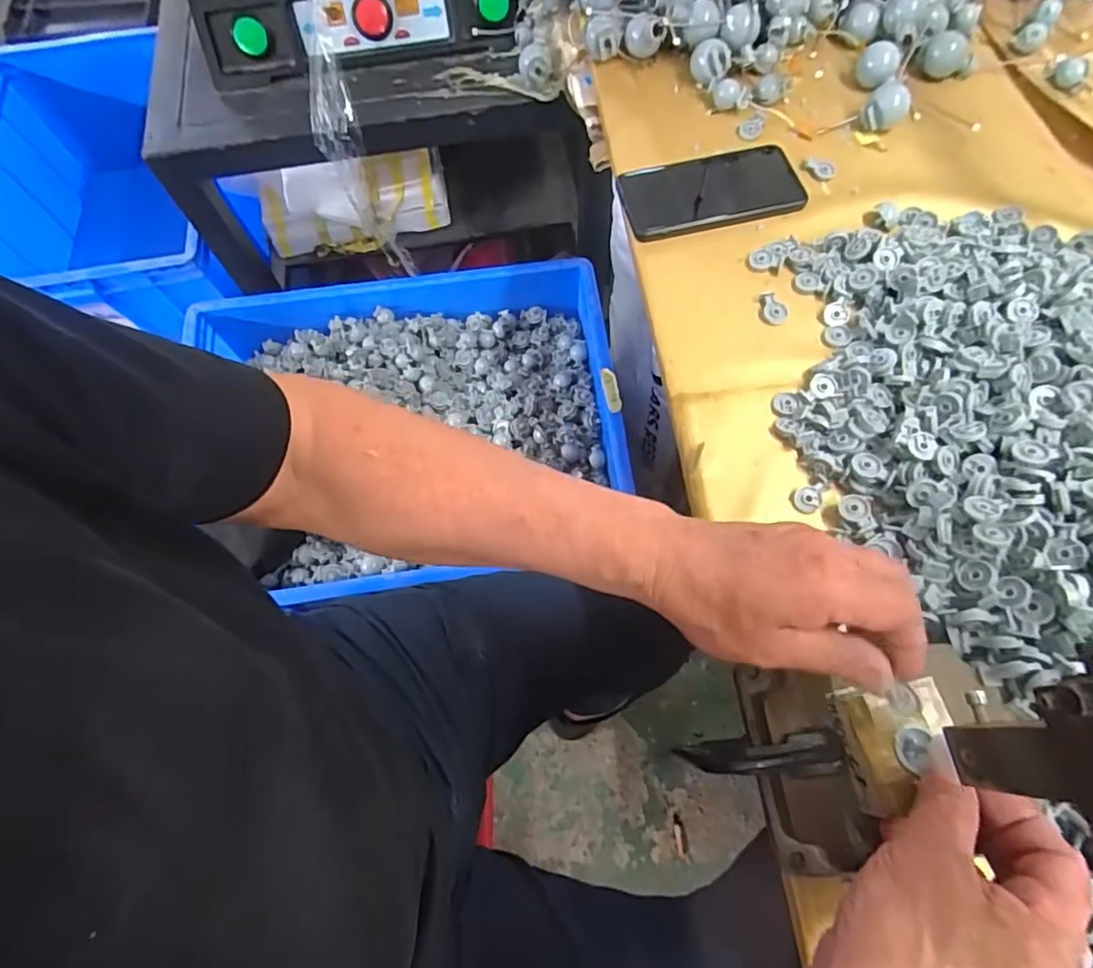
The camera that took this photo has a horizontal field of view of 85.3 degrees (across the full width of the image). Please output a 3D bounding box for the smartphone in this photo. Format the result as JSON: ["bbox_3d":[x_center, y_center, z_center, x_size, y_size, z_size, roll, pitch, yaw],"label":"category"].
[{"bbox_3d":[0.144,-0.260,0.523,0.153,0.008,0.079,-12,68,-2],"label":"smartphone"}]

